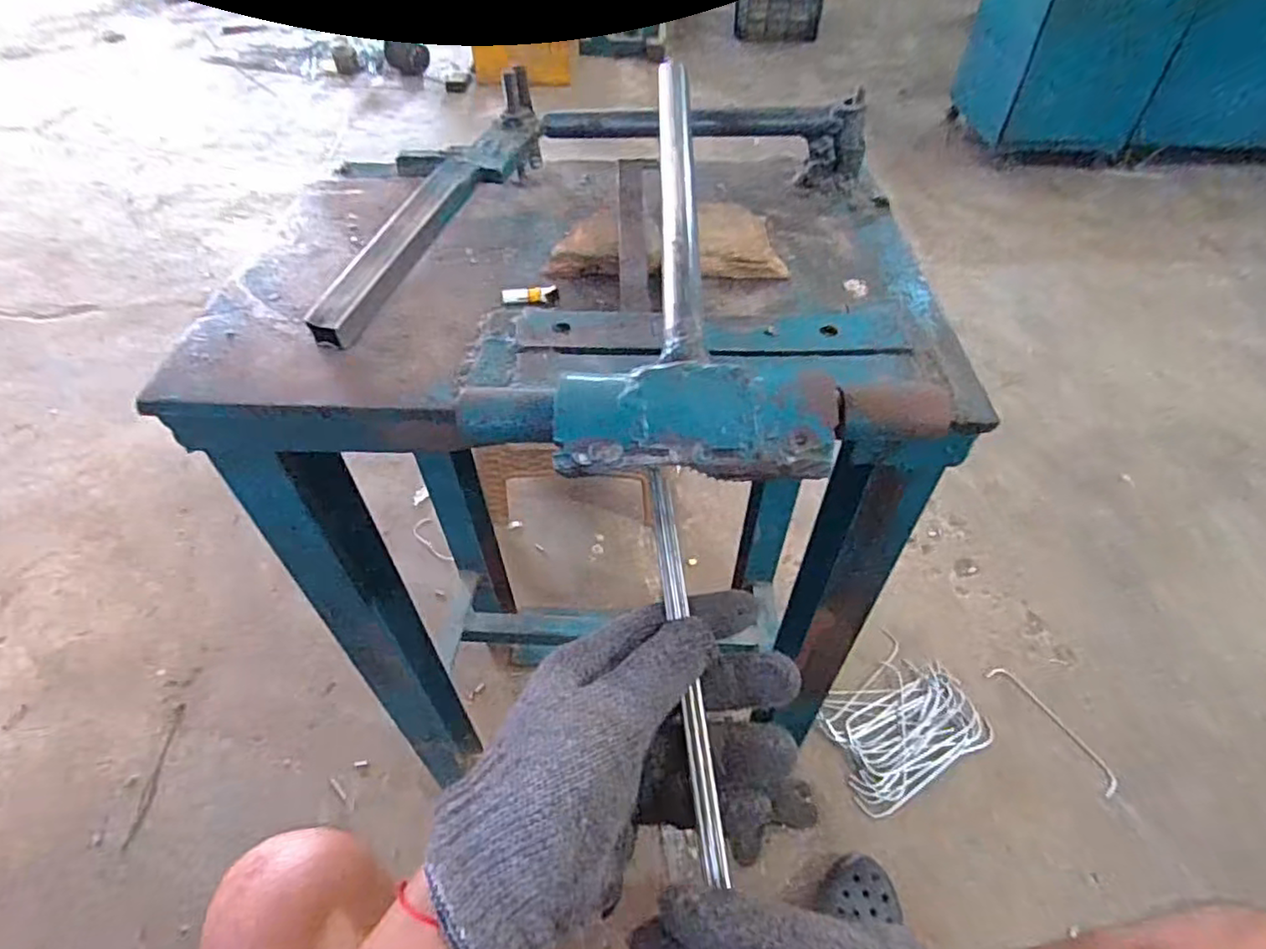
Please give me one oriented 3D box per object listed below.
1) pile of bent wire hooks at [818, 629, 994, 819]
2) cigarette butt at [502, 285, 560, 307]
[{"bbox_3d":[0.379,0.351,0.939,0.234,0.027,0.177,-21,52,-19],"label":"pile of bent wire hooks"},{"bbox_3d":[-0.059,-0.103,0.377,0.032,0.007,0.010,-3,48,-4],"label":"cigarette butt"}]

